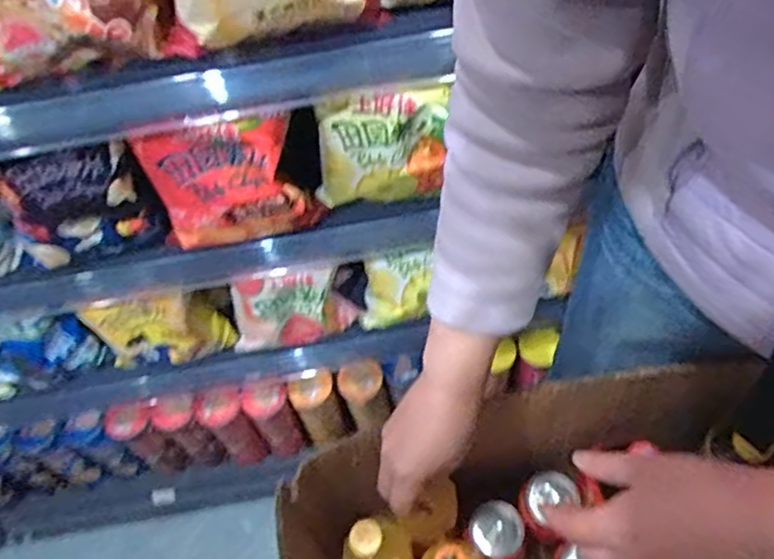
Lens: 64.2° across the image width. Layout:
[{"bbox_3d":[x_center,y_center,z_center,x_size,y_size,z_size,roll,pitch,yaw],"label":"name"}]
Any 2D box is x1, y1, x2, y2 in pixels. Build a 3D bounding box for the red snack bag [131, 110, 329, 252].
[{"bbox_3d":[-0.150,-0.090,0.599,0.141,0.152,0.035,-13,54,-4],"label":"red snack bag"}]

